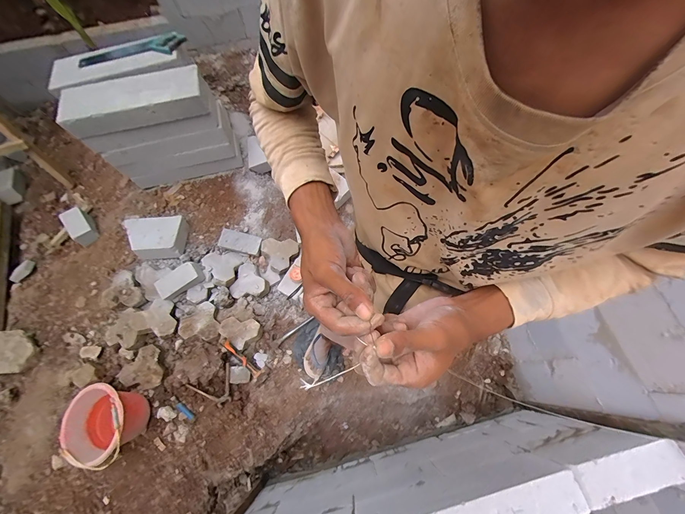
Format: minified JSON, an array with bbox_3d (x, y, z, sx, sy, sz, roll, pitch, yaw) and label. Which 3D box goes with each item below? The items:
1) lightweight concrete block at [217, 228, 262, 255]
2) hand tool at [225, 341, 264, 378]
[{"bbox_3d":[-0.539,-0.080,1.522,0.207,0.035,0.101,13,68,-8],"label":"lightweight concrete block"},{"bbox_3d":[-0.456,0.461,1.316,0.044,0.033,0.224,-43,106,-14],"label":"hand tool"}]

